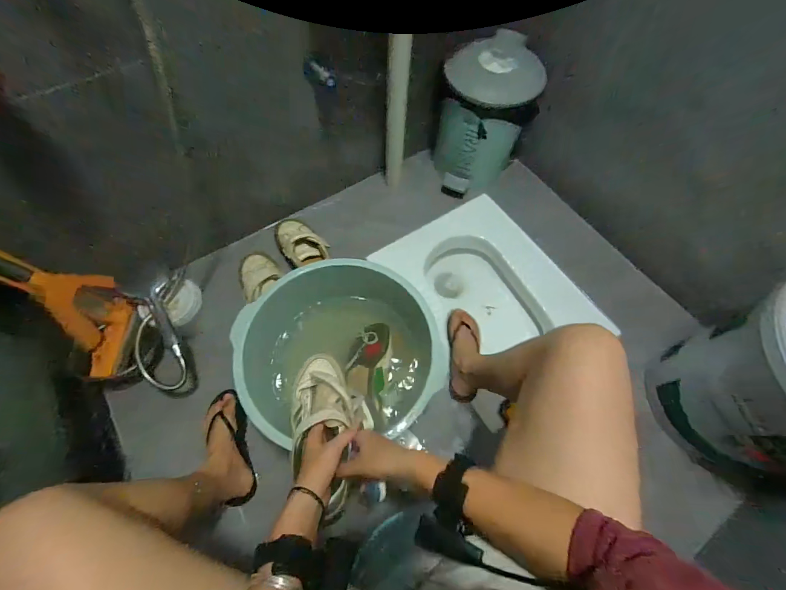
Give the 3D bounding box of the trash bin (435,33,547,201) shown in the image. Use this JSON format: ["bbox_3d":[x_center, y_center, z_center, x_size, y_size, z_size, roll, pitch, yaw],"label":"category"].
[{"bbox_3d":[0.245,-0.494,0.968,0.240,0.344,0.208,-30,68,-12],"label":"trash bin"}]

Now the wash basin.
[{"bbox_3d":[-0.103,0.127,0.696,0.366,0.183,0.371,0,65,1],"label":"wash basin"}]

